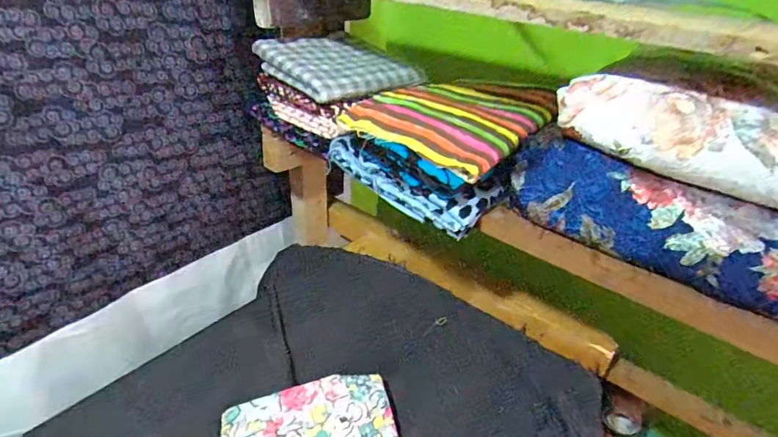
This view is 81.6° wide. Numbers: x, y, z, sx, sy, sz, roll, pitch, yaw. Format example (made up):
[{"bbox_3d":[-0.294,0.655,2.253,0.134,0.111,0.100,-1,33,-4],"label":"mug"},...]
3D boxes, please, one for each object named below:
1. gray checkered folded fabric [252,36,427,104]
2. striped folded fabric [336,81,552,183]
[{"bbox_3d":[-0.067,-0.219,0.646,0.171,0.045,0.185,29,38,35],"label":"gray checkered folded fabric"},{"bbox_3d":[0.084,-0.131,0.572,0.197,0.043,0.232,26,36,31],"label":"striped folded fabric"}]

